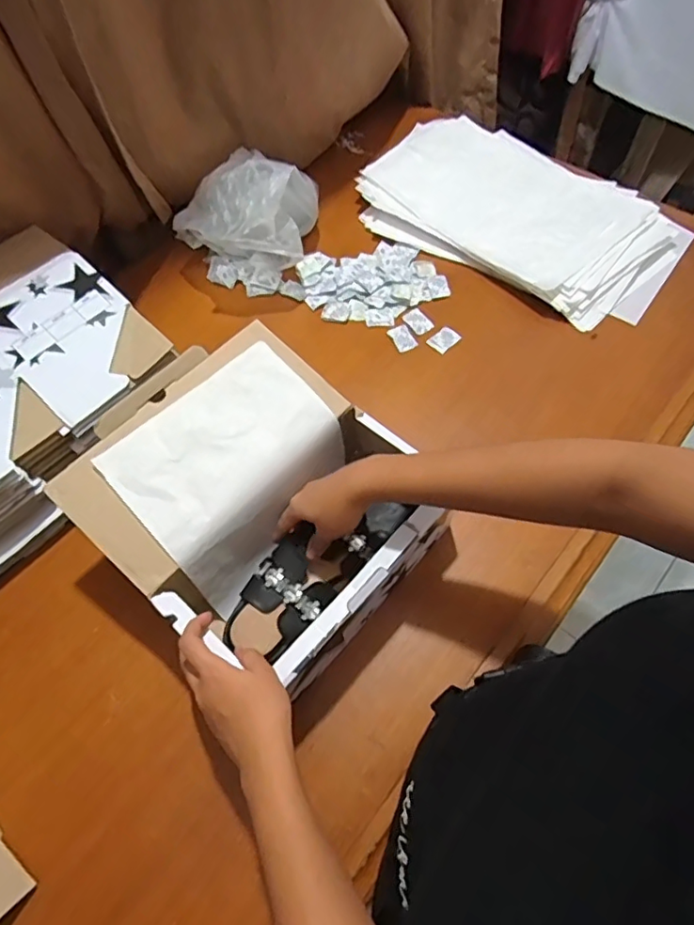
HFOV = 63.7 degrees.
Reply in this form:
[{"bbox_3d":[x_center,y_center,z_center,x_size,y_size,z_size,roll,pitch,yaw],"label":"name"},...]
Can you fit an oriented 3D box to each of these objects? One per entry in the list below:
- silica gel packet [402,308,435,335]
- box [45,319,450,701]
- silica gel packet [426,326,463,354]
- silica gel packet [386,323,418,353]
[{"bbox_3d":[0.100,-0.197,0.777,0.029,0.005,0.042,-37,66,-15],"label":"silica gel packet"},{"bbox_3d":[-0.088,0.039,0.572,0.300,0.120,0.271,38,70,21],"label":"box"},{"bbox_3d":[0.133,-0.168,0.762,0.033,0.005,0.041,40,71,21],"label":"silica gel packet"},{"bbox_3d":[0.077,-0.171,0.766,0.027,0.005,0.041,-25,63,-10],"label":"silica gel packet"}]

